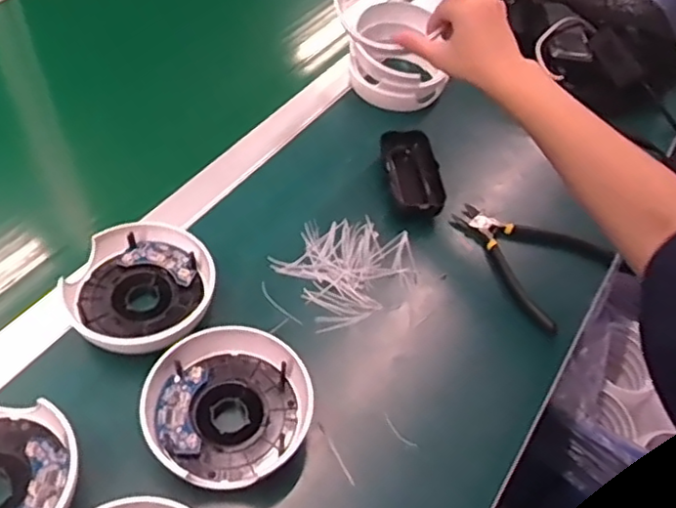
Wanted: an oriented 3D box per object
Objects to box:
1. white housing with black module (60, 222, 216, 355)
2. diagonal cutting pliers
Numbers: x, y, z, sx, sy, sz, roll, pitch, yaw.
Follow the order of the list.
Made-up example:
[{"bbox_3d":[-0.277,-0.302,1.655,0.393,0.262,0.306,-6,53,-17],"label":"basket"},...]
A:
[{"bbox_3d":[-0.158,0.027,0.514,0.112,0.033,0.105,3,50,-4],"label":"white housing with black module"},{"bbox_3d":[0.175,-0.004,0.609,0.141,0.013,0.119,37,56,22],"label":"diagonal cutting pliers"}]

